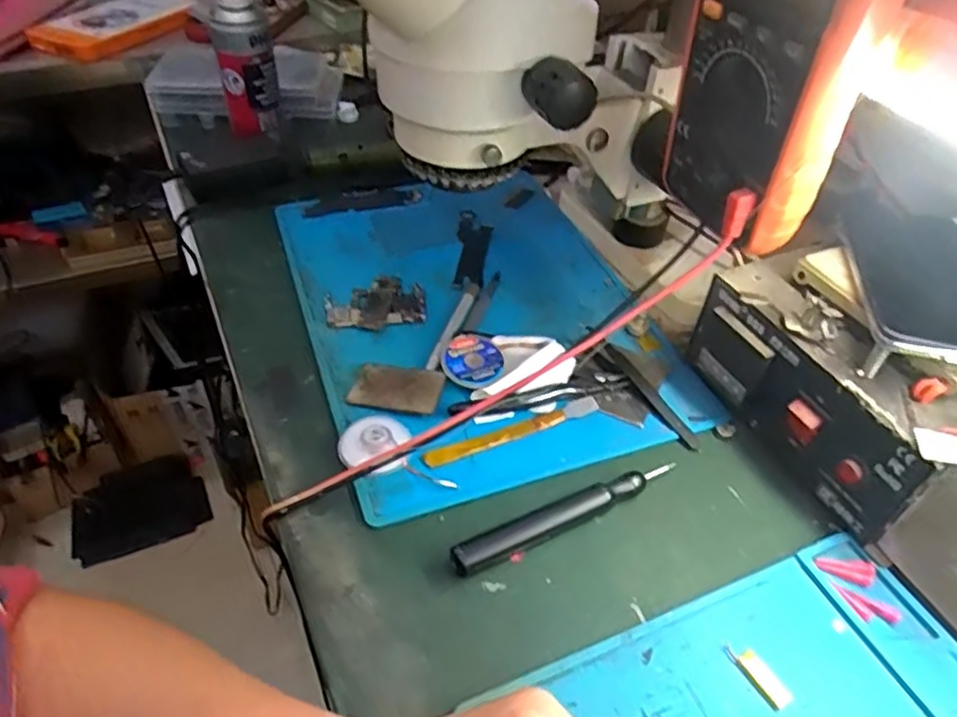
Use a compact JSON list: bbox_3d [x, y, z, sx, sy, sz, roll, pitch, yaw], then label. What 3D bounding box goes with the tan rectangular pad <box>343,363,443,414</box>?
[{"bbox_3d":[-0.054,0.018,0.441,0.059,0.006,0.036,10,45,8],"label":"tan rectangular pad"}]

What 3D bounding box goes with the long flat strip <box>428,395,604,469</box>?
[{"bbox_3d":[0.022,0.047,0.429,0.121,0.008,0.012,-15,47,-17],"label":"long flat strip"}]

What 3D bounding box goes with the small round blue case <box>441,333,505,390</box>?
[{"bbox_3d":[-0.005,0.002,0.460,0.042,0.008,0.044,-30,53,-29],"label":"small round blue case"}]

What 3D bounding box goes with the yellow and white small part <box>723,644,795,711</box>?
[{"bbox_3d":[0.135,0.152,0.321,0.011,0.005,0.034,-22,49,-23],"label":"yellow and white small part"}]

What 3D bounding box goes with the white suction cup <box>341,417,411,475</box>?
[{"bbox_3d":[-0.062,0.051,0.407,0.045,0.014,0.043,1,44,-1],"label":"white suction cup"}]

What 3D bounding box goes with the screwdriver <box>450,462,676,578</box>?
[{"bbox_3d":[0.050,0.087,0.378,0.141,0.015,0.016,-20,48,-21],"label":"screwdriver"}]

